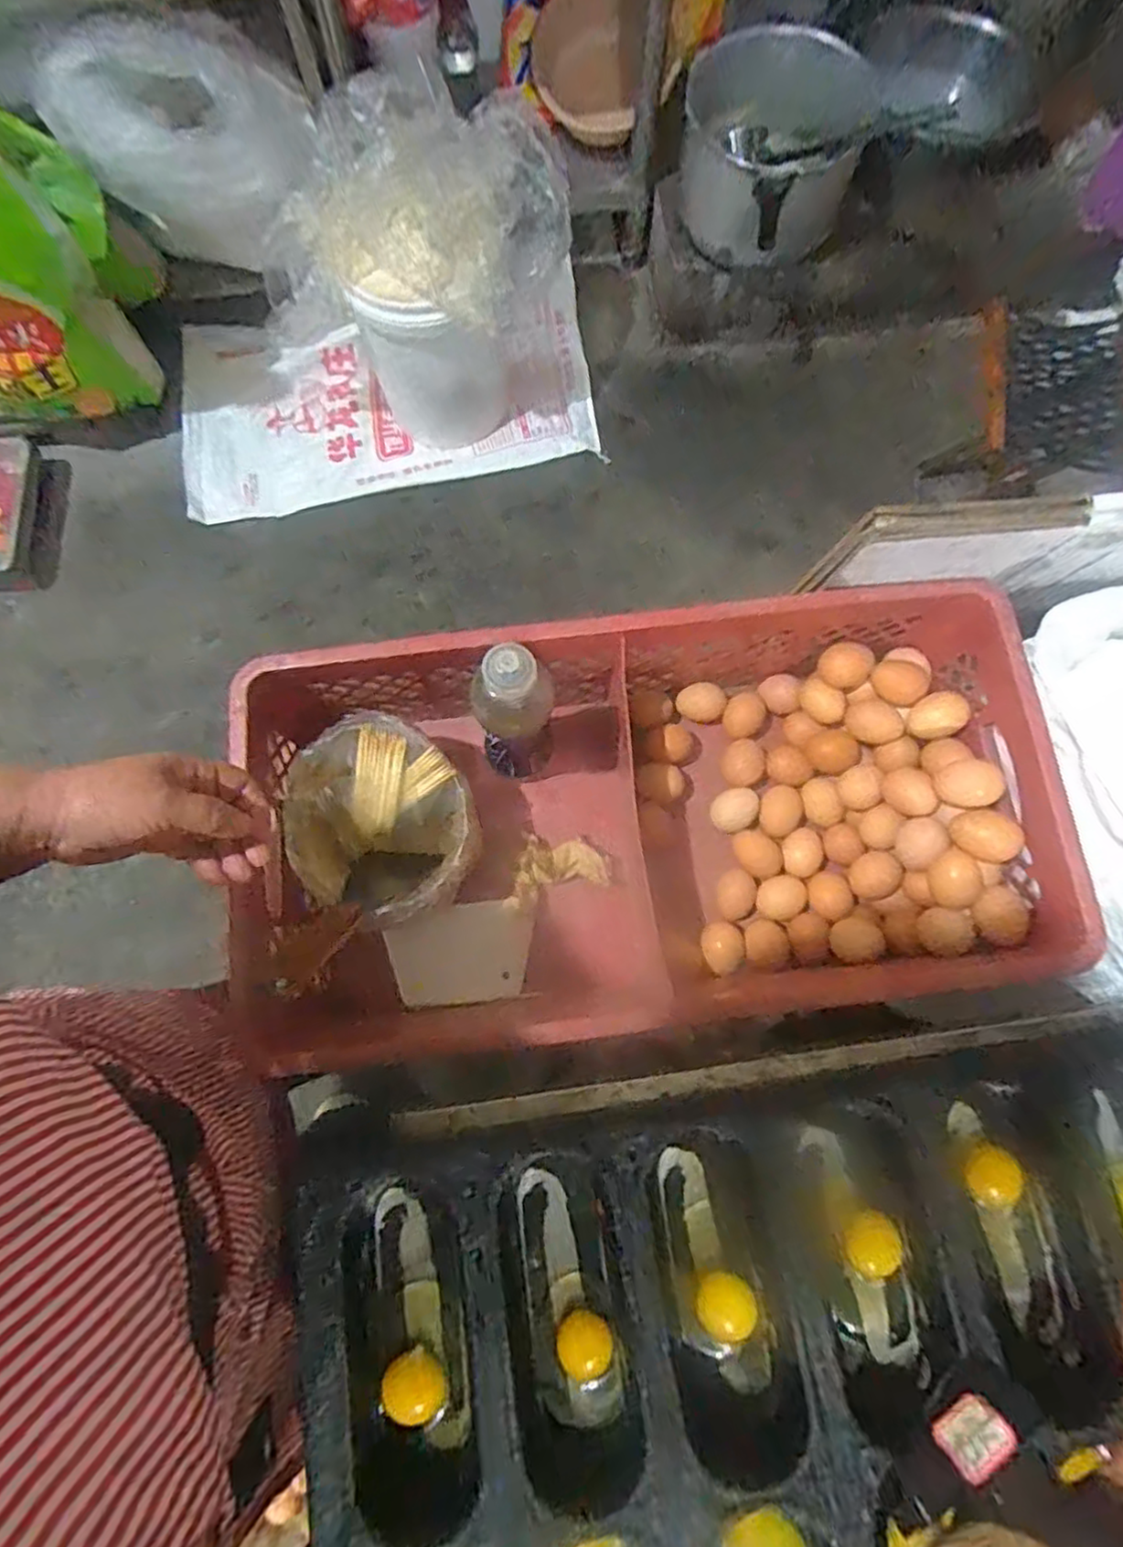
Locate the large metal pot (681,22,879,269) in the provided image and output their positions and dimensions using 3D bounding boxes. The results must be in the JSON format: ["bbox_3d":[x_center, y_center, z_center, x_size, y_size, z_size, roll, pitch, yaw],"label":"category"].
[{"bbox_3d":[0.387,-1.163,1.249,0.301,0.204,0.273,-1,76,1],"label":"large metal pot"}]

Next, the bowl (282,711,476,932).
[{"bbox_3d":[-0.163,0.048,0.610,0.170,0.084,0.156,0,76,1],"label":"bowl"}]

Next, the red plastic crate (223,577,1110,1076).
[{"bbox_3d":[0.081,0.048,0.600,0.663,0.194,0.325,-7,76,-1],"label":"red plastic crate"}]

